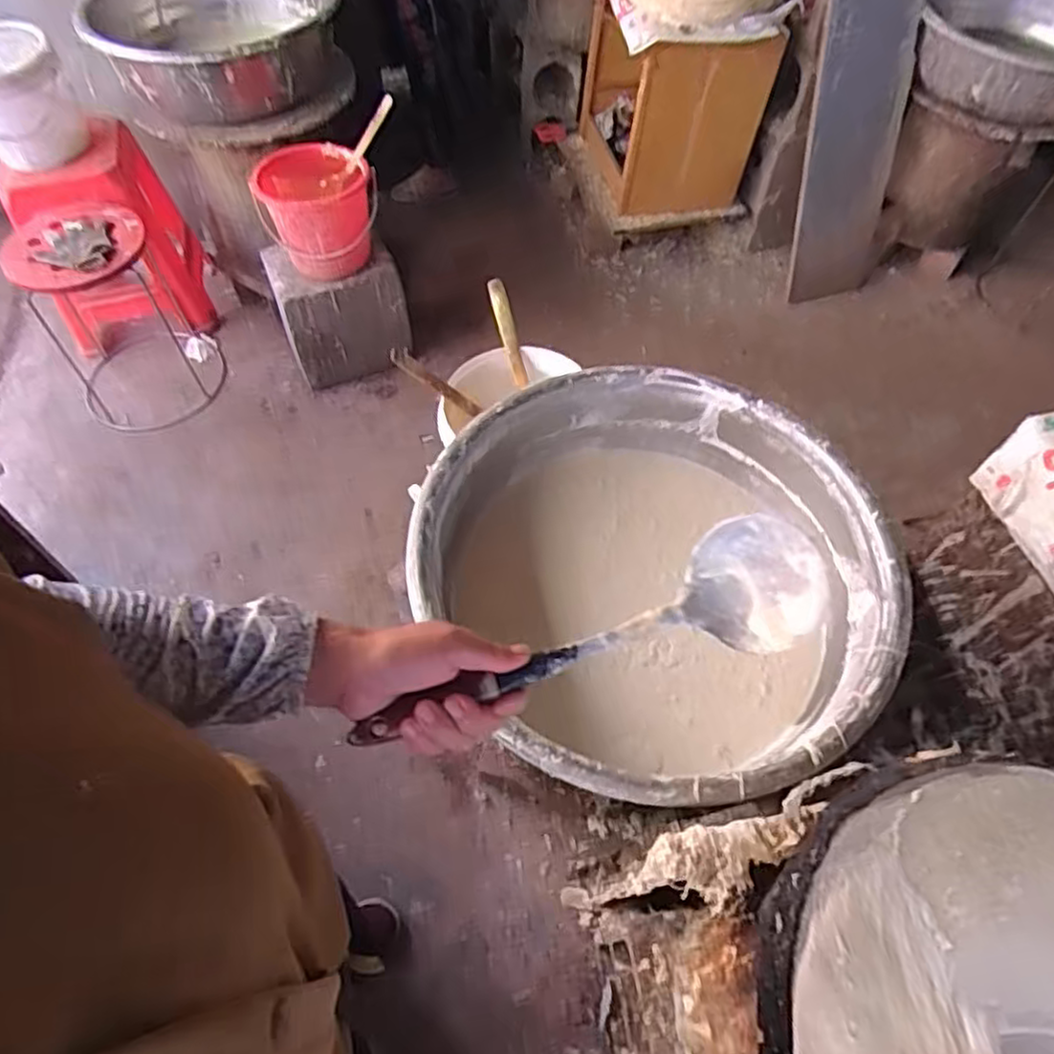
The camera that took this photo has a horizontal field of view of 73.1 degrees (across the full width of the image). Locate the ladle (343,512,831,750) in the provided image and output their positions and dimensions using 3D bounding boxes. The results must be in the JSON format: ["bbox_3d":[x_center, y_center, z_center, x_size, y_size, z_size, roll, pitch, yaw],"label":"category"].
[{"bbox_3d":[0.045,0.078,0.479,0.324,0.055,0.084,-18,59,-8],"label":"ladle"}]

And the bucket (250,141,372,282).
[{"bbox_3d":[-0.481,-0.727,1.663,0.251,0.216,0.255,-10,57,-9],"label":"bucket"}]

